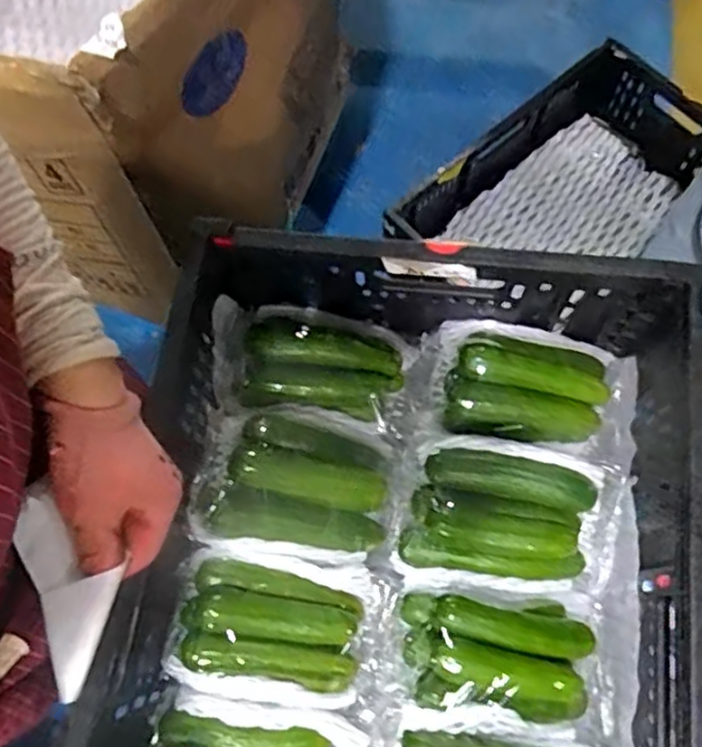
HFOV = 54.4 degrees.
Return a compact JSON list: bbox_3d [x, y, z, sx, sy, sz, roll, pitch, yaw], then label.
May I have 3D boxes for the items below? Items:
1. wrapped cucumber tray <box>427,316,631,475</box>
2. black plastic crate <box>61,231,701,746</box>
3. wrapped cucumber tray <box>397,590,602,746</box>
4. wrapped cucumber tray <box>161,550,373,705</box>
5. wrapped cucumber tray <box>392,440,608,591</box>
[{"bbox_3d":[0.153,0.019,0.596,0.193,0.073,0.117,12,72,6],"label":"wrapped cucumber tray"},{"bbox_3d":[0.034,0.203,0.498,0.383,0.138,0.591,7,71,5],"label":"black plastic crate"},{"bbox_3d":[0.116,0.226,0.528,0.157,0.062,0.105,6,71,4],"label":"wrapped cucumber tray"},{"bbox_3d":[-0.063,0.197,0.532,0.156,0.062,0.105,7,71,5],"label":"wrapped cucumber tray"},{"bbox_3d":[0.124,0.119,0.569,0.169,0.055,0.114,1,71,3],"label":"wrapped cucumber tray"}]

